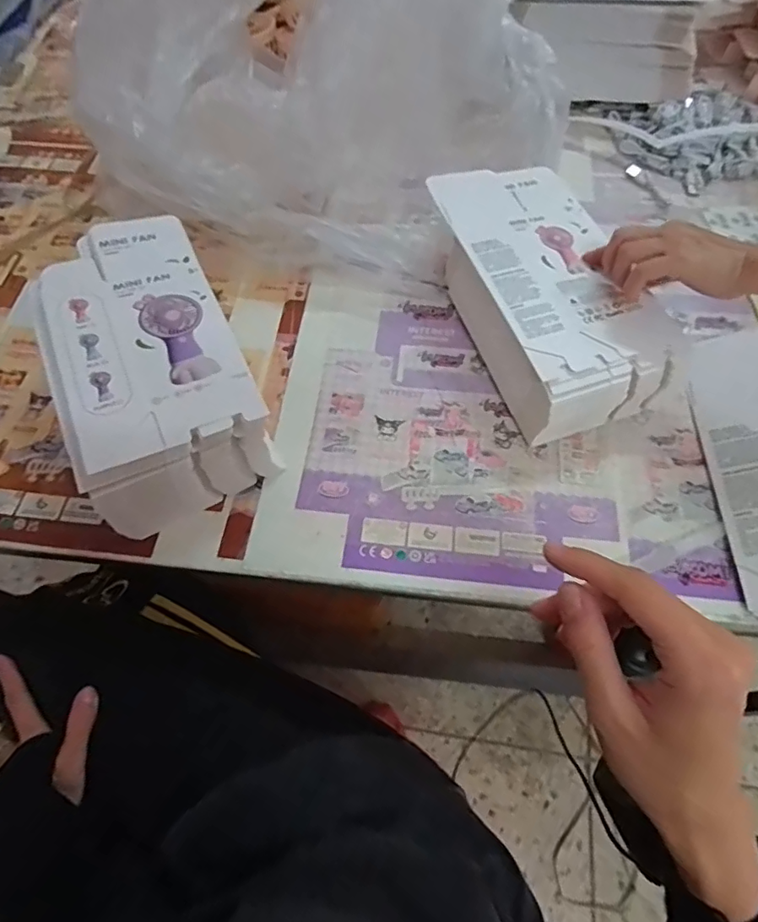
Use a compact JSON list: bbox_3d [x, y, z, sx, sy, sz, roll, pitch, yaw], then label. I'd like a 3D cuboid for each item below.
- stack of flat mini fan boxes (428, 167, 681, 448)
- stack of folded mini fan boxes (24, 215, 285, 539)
[{"bbox_3d":[0.153,-0.160,0.516,0.140,0.072,0.276,-16,64,-7],"label":"stack of flat mini fan boxes"},{"bbox_3d":[-0.191,-0.086,0.471,0.154,0.091,0.271,-23,65,-11],"label":"stack of folded mini fan boxes"}]

